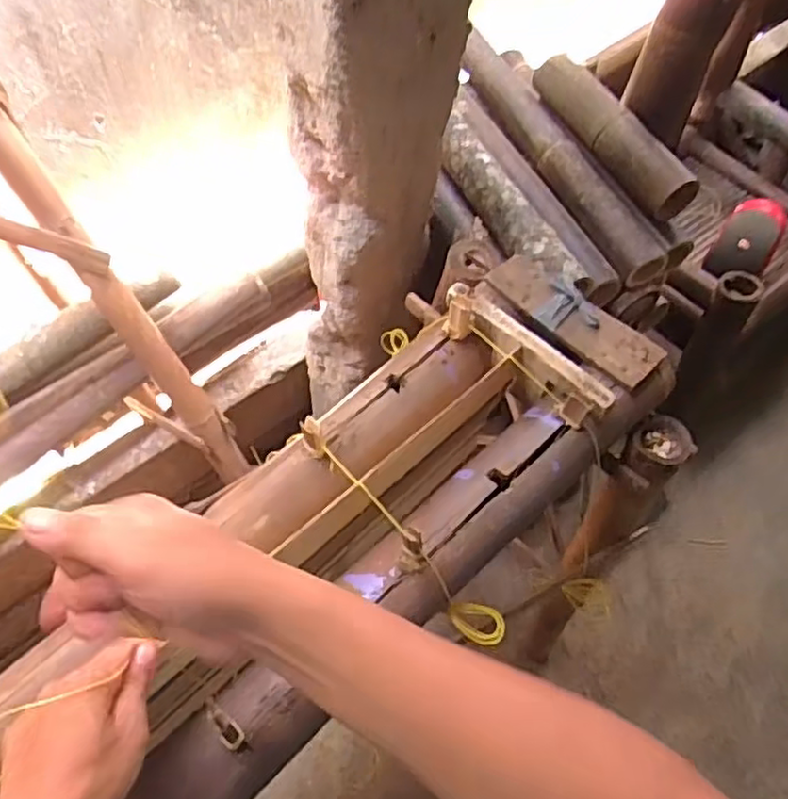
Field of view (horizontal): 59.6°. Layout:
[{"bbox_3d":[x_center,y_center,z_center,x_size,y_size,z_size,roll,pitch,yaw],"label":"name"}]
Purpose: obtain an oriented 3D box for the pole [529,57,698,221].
[{"bbox_3d":[0.311,-0.390,0.987,0.064,0.054,0.318,-24,65,-17],"label":"pole"}]

